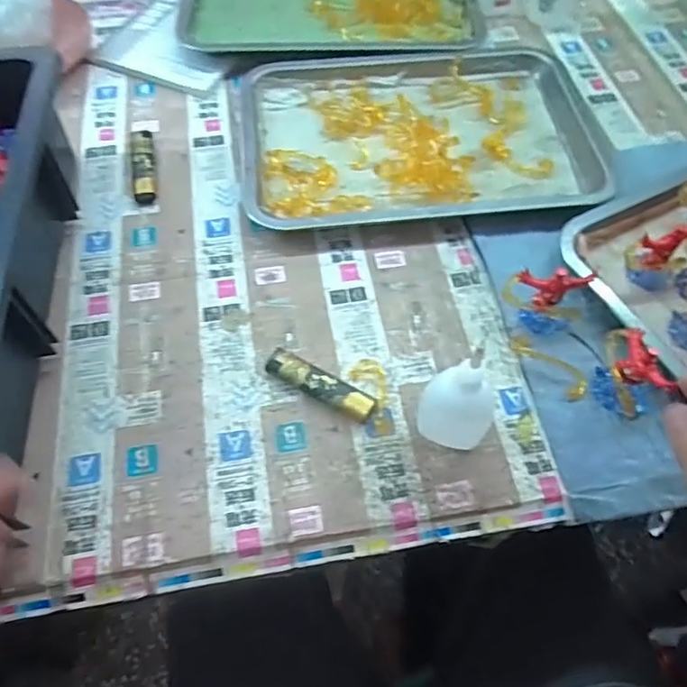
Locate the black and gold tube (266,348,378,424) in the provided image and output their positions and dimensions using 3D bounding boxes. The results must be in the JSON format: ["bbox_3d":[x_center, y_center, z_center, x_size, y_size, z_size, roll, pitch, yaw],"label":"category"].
[{"bbox_3d":[-0.016,0.029,0.384,0.081,0.012,0.020,28,64,14],"label":"black and gold tube"}]

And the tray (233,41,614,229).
[{"bbox_3d":[0.063,-0.200,0.515,0.312,0.032,0.234,-8,61,-5],"label":"tray"}]

